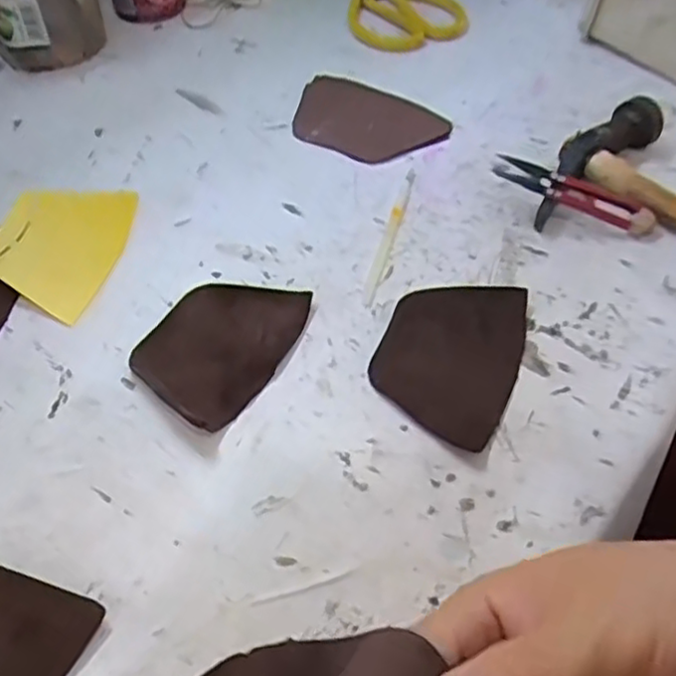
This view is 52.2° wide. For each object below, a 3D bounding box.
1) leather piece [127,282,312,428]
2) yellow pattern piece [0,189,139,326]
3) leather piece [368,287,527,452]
[{"bbox_3d":[-0.066,0.001,0.373,0.072,0.014,0.101,22,54,17],"label":"leather piece"},{"bbox_3d":[-0.170,-0.061,0.427,0.071,0.006,0.110,18,48,-5],"label":"yellow pattern piece"},{"bbox_3d":[0.060,0.007,0.371,0.072,0.006,0.101,17,52,14],"label":"leather piece"}]

